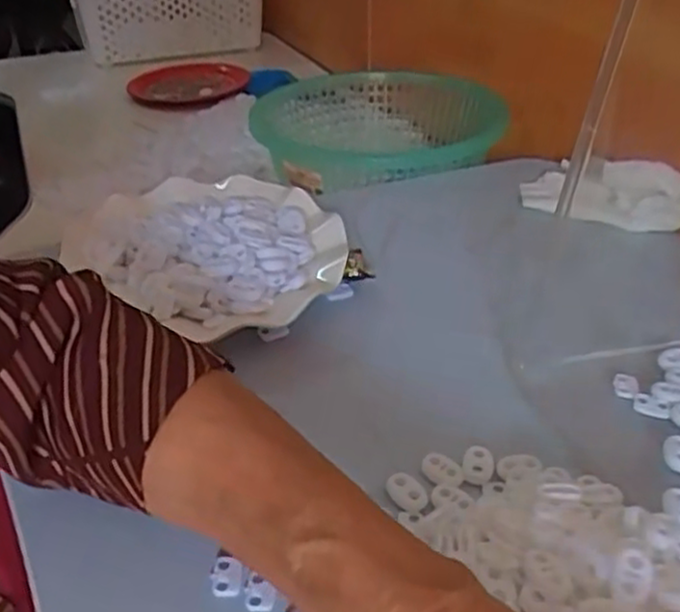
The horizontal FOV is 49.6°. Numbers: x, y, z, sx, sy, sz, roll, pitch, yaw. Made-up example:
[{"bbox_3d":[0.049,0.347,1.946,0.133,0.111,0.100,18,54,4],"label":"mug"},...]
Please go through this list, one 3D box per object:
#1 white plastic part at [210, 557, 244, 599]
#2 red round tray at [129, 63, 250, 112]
[{"bbox_3d":[-0.048,0.116,0.313,0.013,0.005,0.017,-3,34,-2],"label":"white plastic part"},{"bbox_3d":[-0.223,-0.313,1.059,0.146,0.030,0.166,13,37,21],"label":"red round tray"}]

